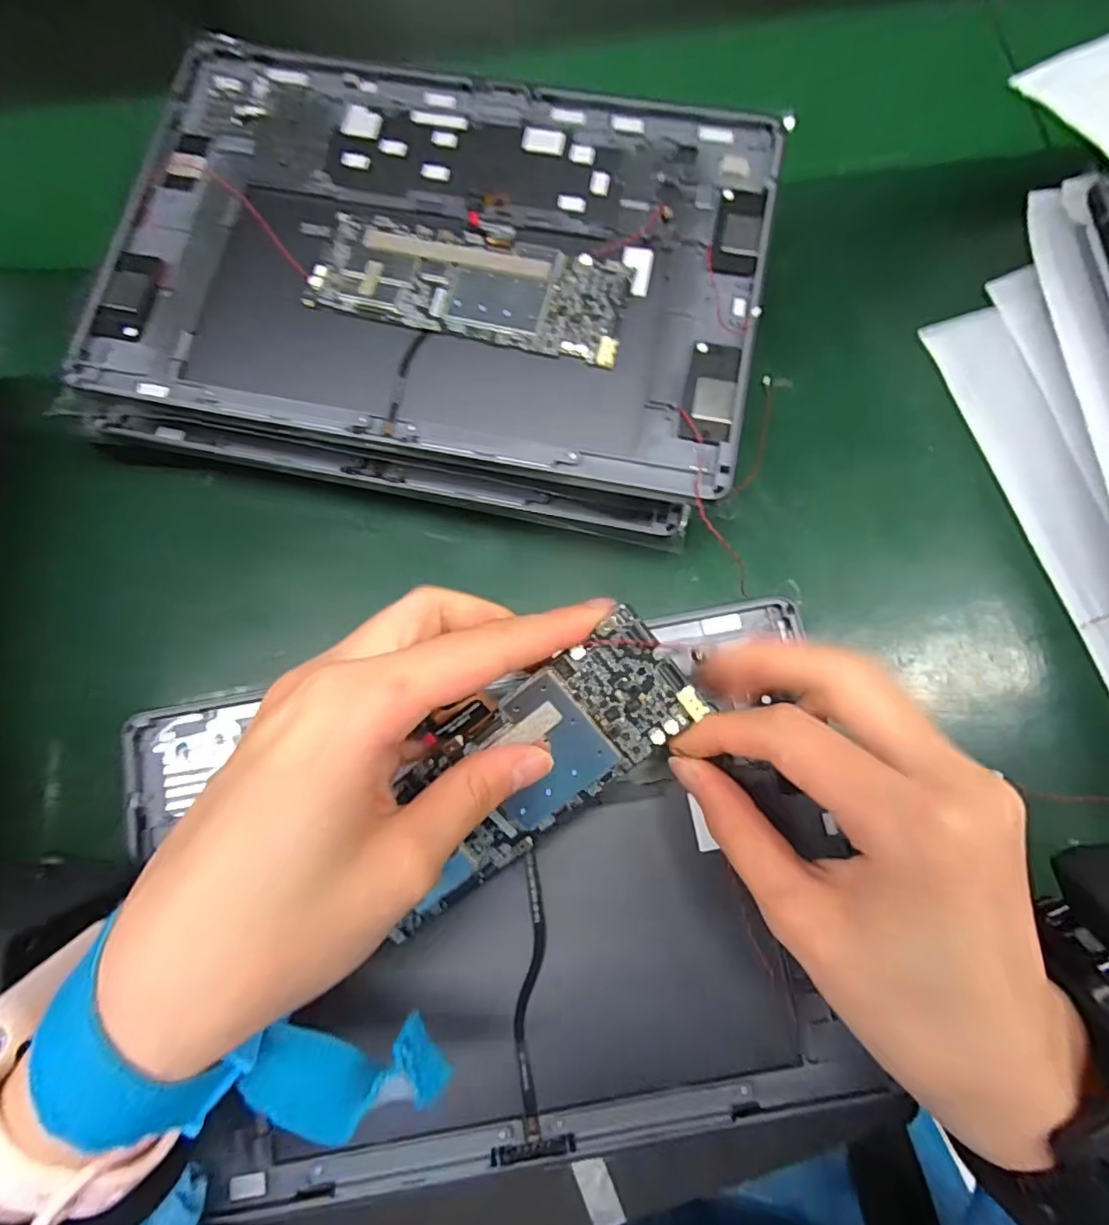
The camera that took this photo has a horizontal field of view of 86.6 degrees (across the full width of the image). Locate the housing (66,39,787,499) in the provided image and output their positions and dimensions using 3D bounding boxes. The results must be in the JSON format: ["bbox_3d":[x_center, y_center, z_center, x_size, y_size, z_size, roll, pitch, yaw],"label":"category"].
[{"bbox_3d":[-0.046,-0.144,0.236,0.252,0.016,0.166,11,75,3],"label":"housing"}]

